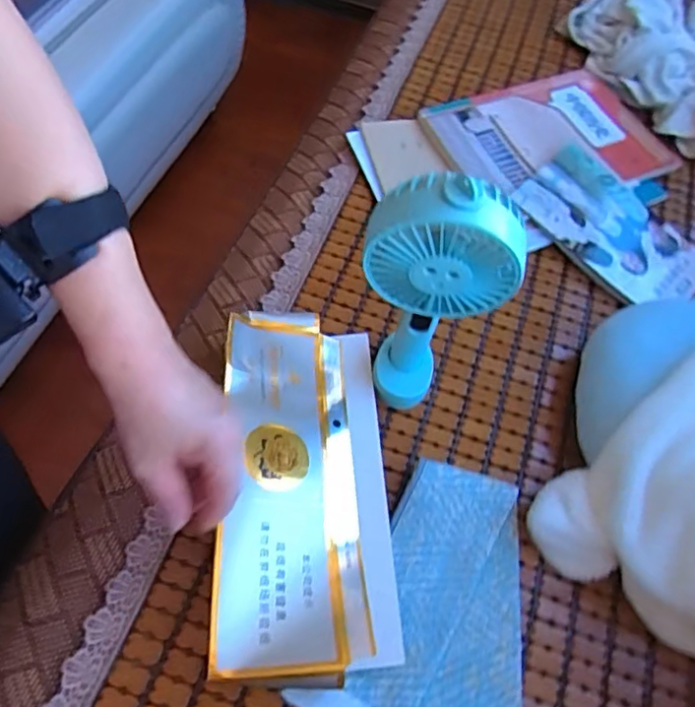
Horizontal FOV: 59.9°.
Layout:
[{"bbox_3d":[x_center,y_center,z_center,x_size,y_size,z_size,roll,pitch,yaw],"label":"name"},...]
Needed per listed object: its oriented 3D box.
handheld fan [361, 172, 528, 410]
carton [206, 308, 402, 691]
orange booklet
[{"bbox_3d":[0.060,-0.031,0.454,0.096,0.236,0.052,25,61,11],"label":"handheld fan"},{"bbox_3d":[-0.032,0.094,0.481,0.135,0.020,0.293,10,54,-22],"label":"carton"},{"bbox_3d":[0.240,-0.256,0.718,0.269,0.015,0.183,-18,64,-15],"label":"orange booklet"}]

